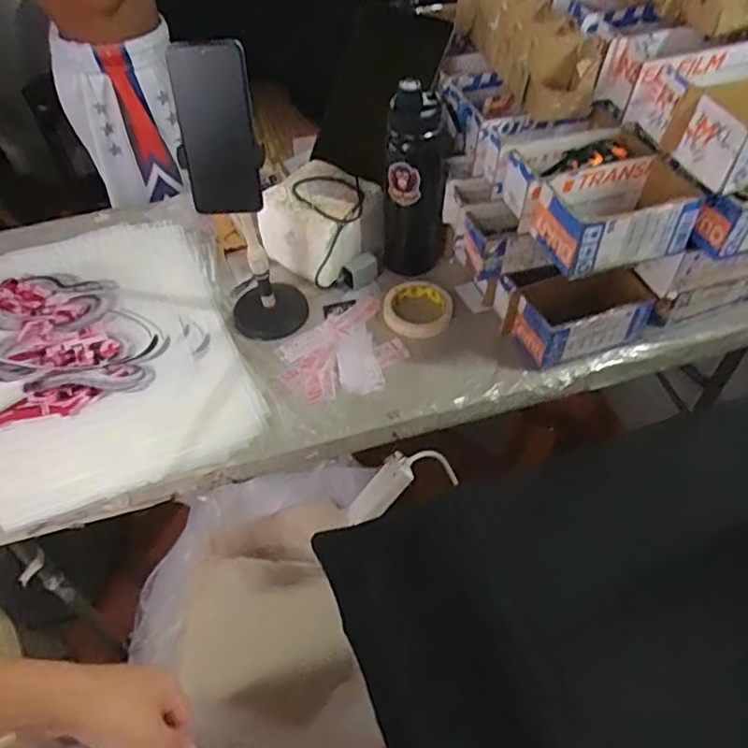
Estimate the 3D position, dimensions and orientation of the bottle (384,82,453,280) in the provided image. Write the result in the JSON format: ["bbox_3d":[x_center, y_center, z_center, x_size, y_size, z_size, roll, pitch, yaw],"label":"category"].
[{"bbox_3d":[0.059,-0.273,0.866,0.089,0.275,0.096,2,49,4],"label":"bottle"}]

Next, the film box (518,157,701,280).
[{"bbox_3d":[0.271,-0.178,0.696,0.172,0.073,0.098,-15,50,-11],"label":"film box"}]

